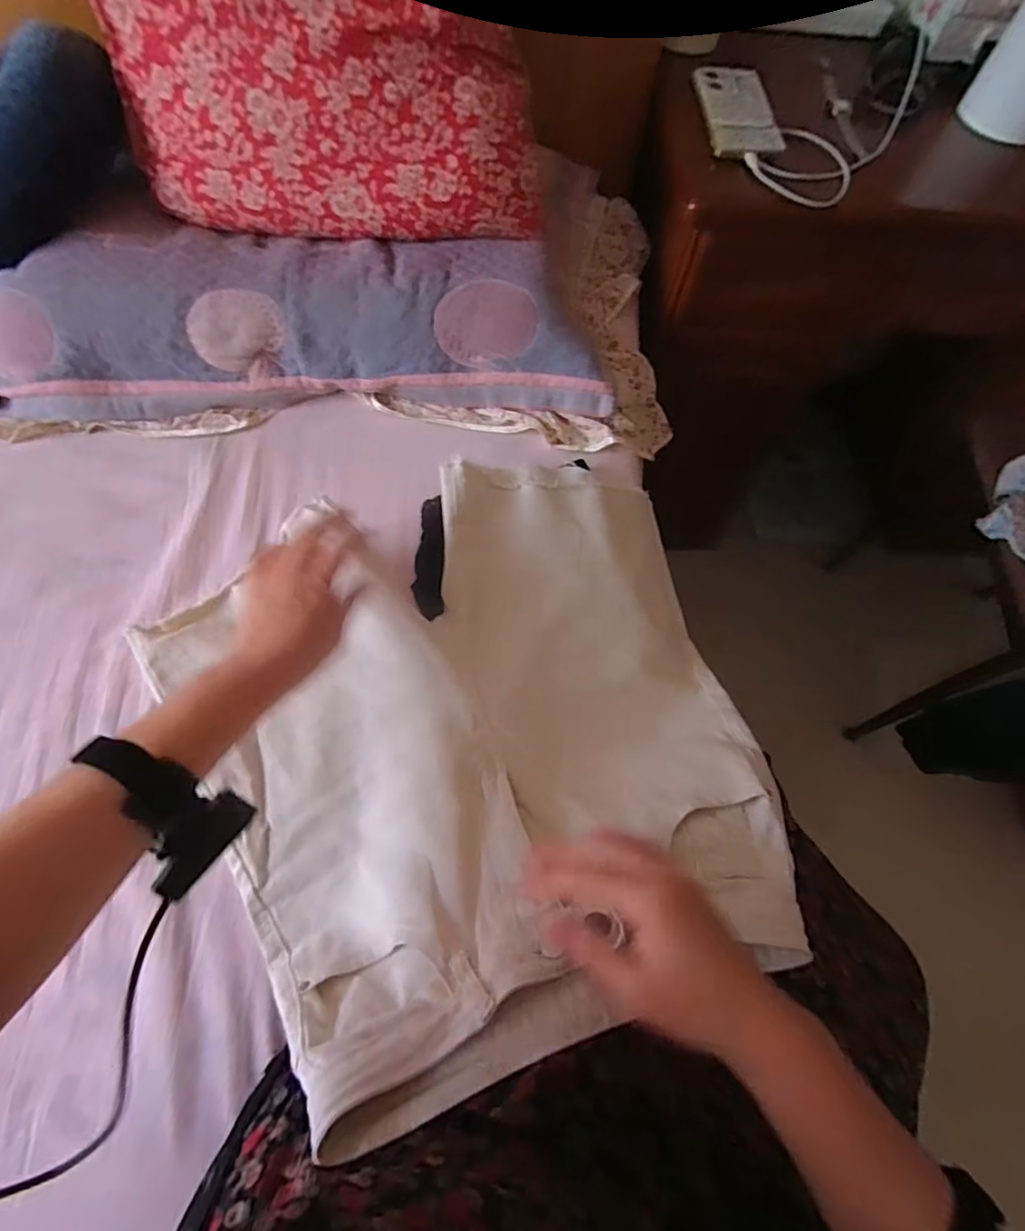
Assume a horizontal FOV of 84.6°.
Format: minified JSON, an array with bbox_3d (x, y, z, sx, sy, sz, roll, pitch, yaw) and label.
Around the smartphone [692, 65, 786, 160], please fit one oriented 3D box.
[{"bbox_3d":[0.257,-0.581,0.646,0.080,0.008,0.177,-2,65,0],"label":"smartphone"}]

